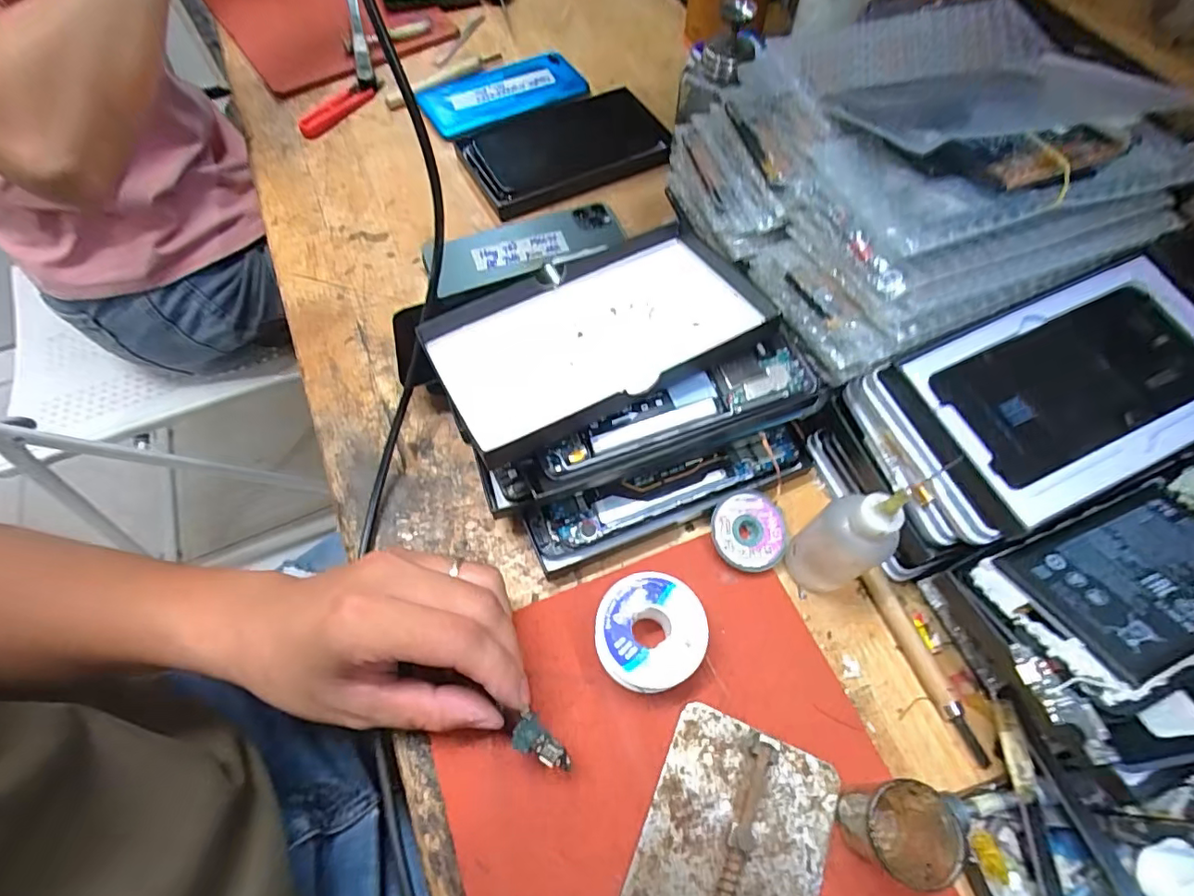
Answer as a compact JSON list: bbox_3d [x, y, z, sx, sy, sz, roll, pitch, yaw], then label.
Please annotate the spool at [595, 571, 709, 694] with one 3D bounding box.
[{"bbox_3d":[0.028,0.095,0.287,0.054,0.027,0.055,0,63,0],"label":"spool"}]

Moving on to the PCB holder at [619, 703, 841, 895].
[{"bbox_3d":[0.058,0.187,0.246,0.079,0.021,0.117,22,65,11],"label":"PCB holder"}]

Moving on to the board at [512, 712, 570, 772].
[{"bbox_3d":[-0.025,0.137,0.255,0.030,0.007,0.015,29,70,22],"label":"board"}]

